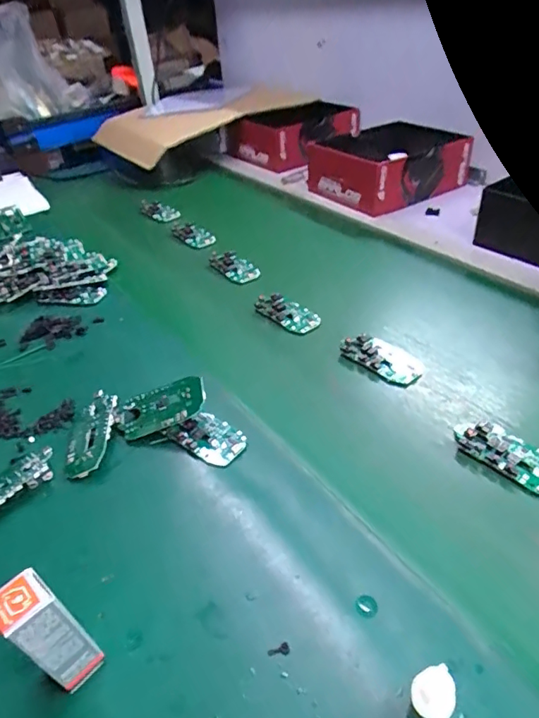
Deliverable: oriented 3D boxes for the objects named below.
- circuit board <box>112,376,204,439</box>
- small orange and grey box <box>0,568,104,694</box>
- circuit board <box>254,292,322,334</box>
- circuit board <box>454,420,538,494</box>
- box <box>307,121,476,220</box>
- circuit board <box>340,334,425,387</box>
[{"bbox_3d":[-0.106,0.047,0.490,0.097,0.008,0.044,-23,65,15],"label":"circuit board"},{"bbox_3d":[-0.133,0.169,0.306,0.026,0.098,0.031,28,49,35],"label":"small orange and grey box"},{"bbox_3d":[0.026,-0.061,0.646,0.048,0.012,0.088,-32,45,-29],"label":"circuit board"},{"bbox_3d":[0.212,0.083,0.441,0.098,0.014,0.047,28,49,35],"label":"circuit board"},{"bbox_3d":[0.214,-0.364,0.937,0.244,0.087,0.216,-25,42,-23],"label":"box"},{"bbox_3d":[0.123,-0.002,0.558,0.092,0.015,0.045,24,47,32],"label":"circuit board"}]

